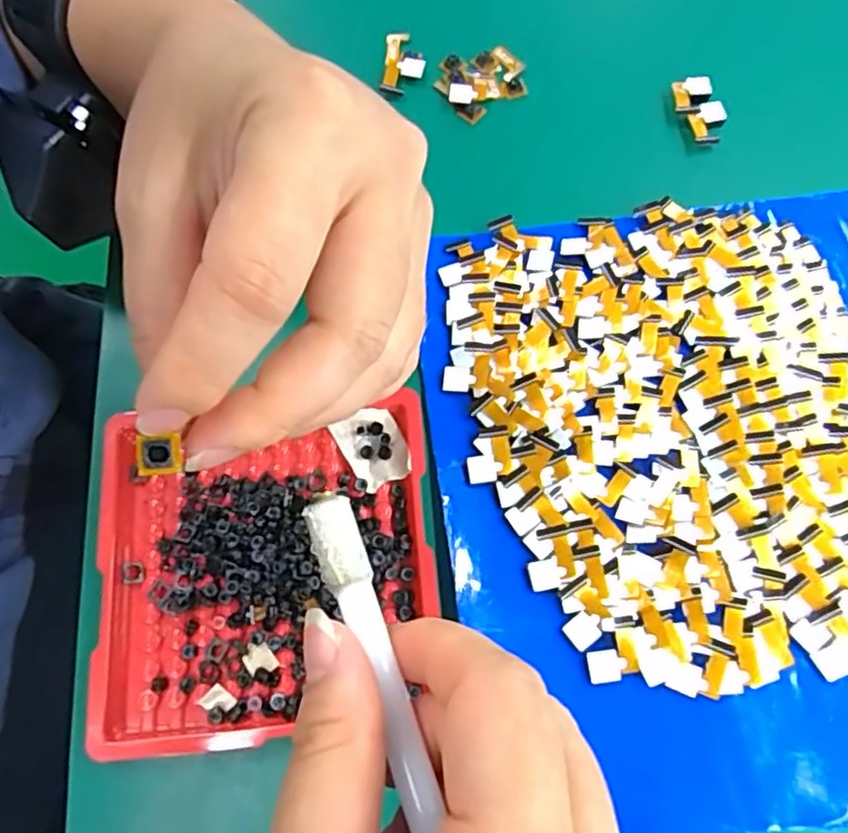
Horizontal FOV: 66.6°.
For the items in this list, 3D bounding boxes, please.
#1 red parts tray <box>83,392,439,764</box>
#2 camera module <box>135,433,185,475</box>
[{"bbox_3d":[-0.049,0.046,0.196,0.101,0.007,0.094,-6,72,1],"label":"red parts tray"},{"bbox_3d":[-0.056,0.008,0.135,0.008,0.005,0.008,-4,71,-2],"label":"camera module"}]

